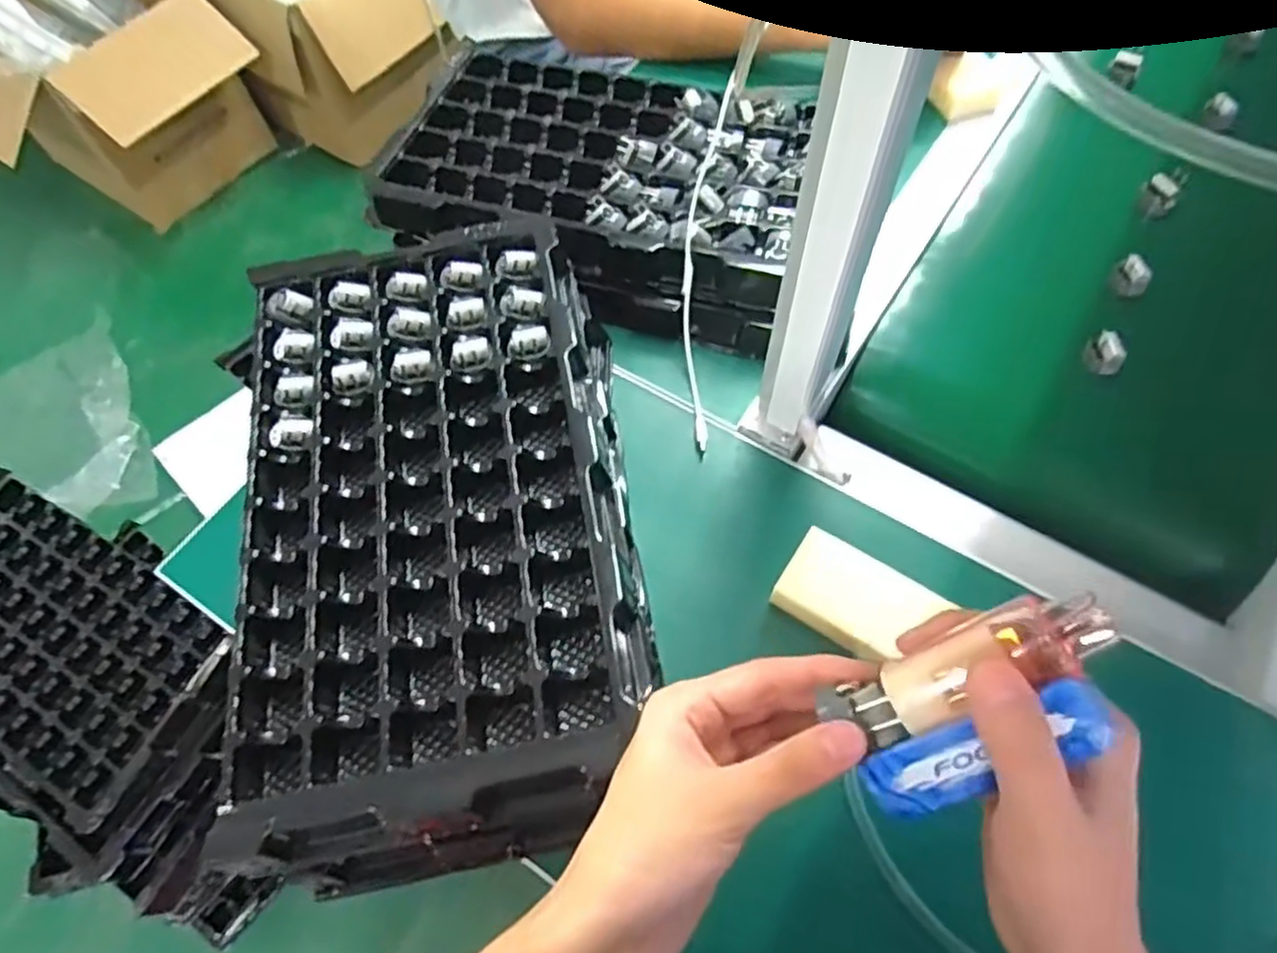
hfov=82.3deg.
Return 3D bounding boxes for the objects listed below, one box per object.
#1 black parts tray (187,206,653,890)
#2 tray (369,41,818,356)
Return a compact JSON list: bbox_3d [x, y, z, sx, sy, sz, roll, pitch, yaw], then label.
[{"bbox_3d":[-0.114,0.024,0.443,0.215,0.088,0.364,-12,62,-3],"label":"black parts tray"},{"bbox_3d":[-0.026,-0.238,0.586,0.328,0.056,0.222,18,65,12],"label":"tray"}]

